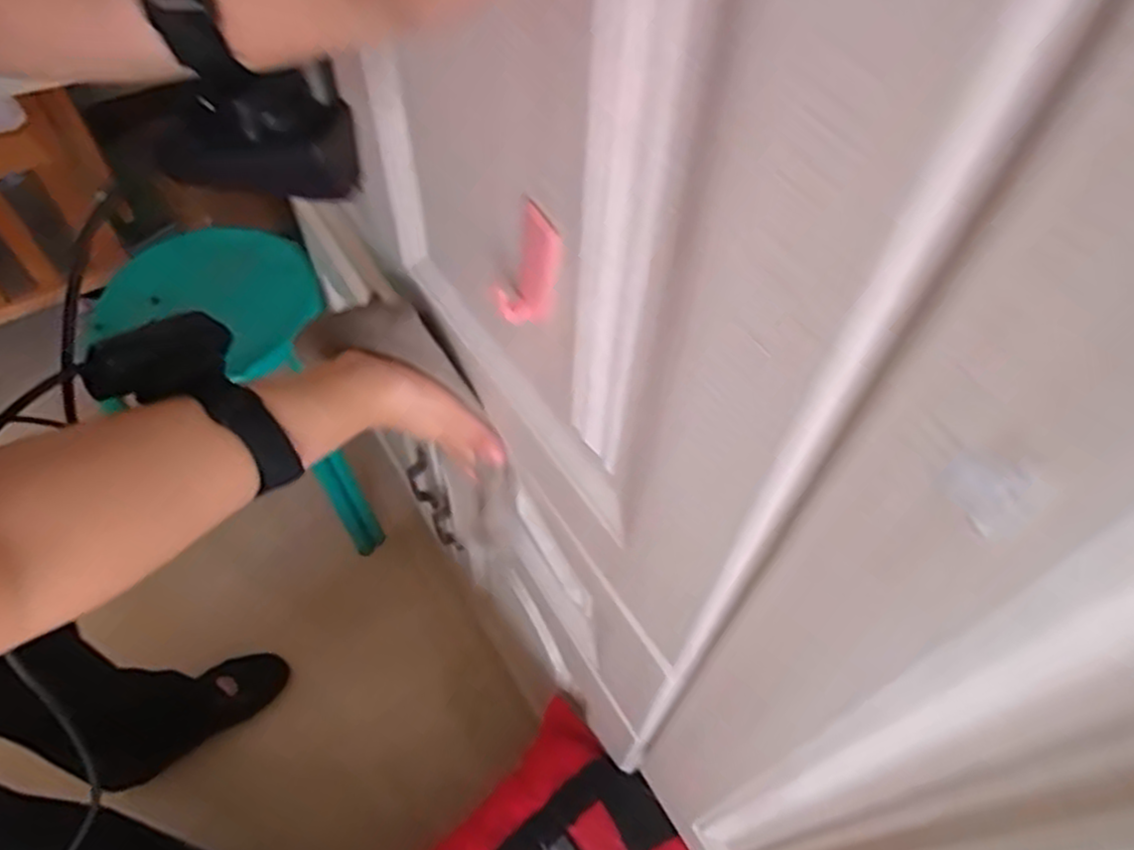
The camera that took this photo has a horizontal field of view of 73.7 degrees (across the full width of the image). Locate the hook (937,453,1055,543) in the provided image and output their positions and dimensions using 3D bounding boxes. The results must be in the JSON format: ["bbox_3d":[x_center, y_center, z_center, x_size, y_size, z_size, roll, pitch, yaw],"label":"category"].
[{"bbox_3d":[0.093,0.015,0.167,0.004,0.024,0.019,-32,62,-20],"label":"hook"}]

